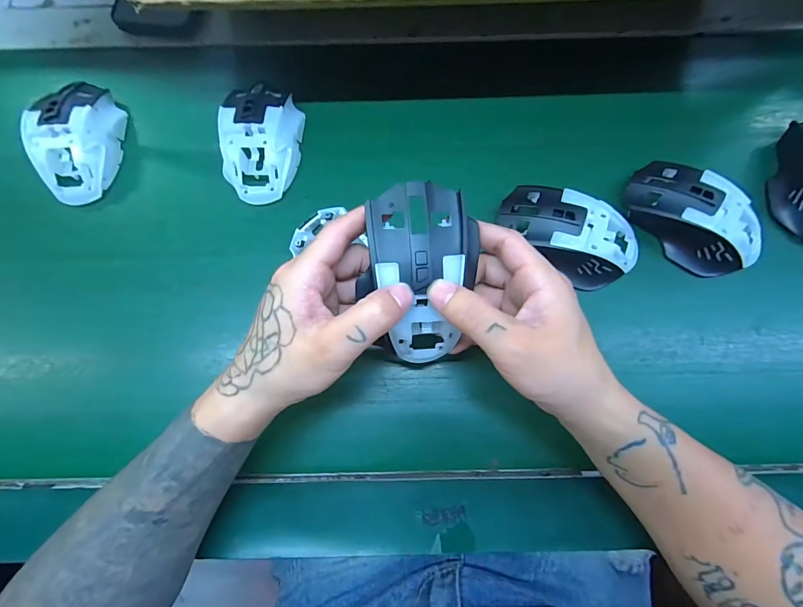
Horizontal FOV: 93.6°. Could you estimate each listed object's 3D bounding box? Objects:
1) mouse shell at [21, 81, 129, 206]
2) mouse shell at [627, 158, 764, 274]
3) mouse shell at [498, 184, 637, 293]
[{"bbox_3d":[-0.290,-0.148,0.336,0.058,0.035,0.112,-3,78,0],"label":"mouse shell"},{"bbox_3d":[0.240,-0.071,0.306,0.111,0.033,0.064,42,81,9],"label":"mouse shell"},{"bbox_3d":[0.137,-0.058,0.305,0.113,0.031,0.061,31,80,7],"label":"mouse shell"}]

